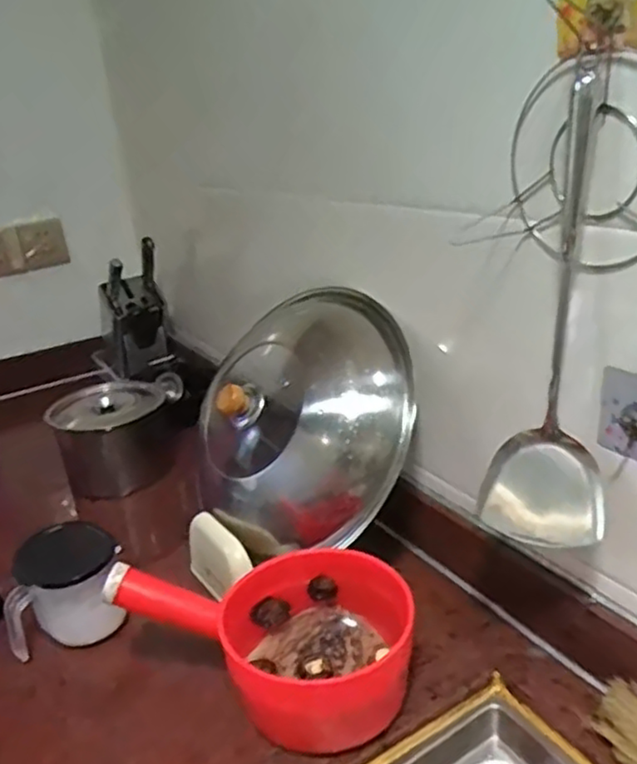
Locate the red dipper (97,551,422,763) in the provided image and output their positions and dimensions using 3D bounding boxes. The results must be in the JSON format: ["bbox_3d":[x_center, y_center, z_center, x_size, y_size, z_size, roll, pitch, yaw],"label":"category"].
[{"bbox_3d":[-0.048,0.239,0.619,0.259,0.139,0.164,-1,23,12],"label":"red dipper"}]

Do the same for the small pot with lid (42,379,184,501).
[{"bbox_3d":[-0.340,0.090,1.118,0.189,0.142,0.213,-19,26,-28],"label":"small pot with lid"}]

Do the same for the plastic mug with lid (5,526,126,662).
[{"bbox_3d":[-0.278,0.227,0.753,0.124,0.106,0.102,-6,23,0],"label":"plastic mug with lid"}]

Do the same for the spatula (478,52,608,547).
[{"bbox_3d":[0.174,-0.042,0.506,0.090,0.355,0.061,1,24,16],"label":"spatula"}]

